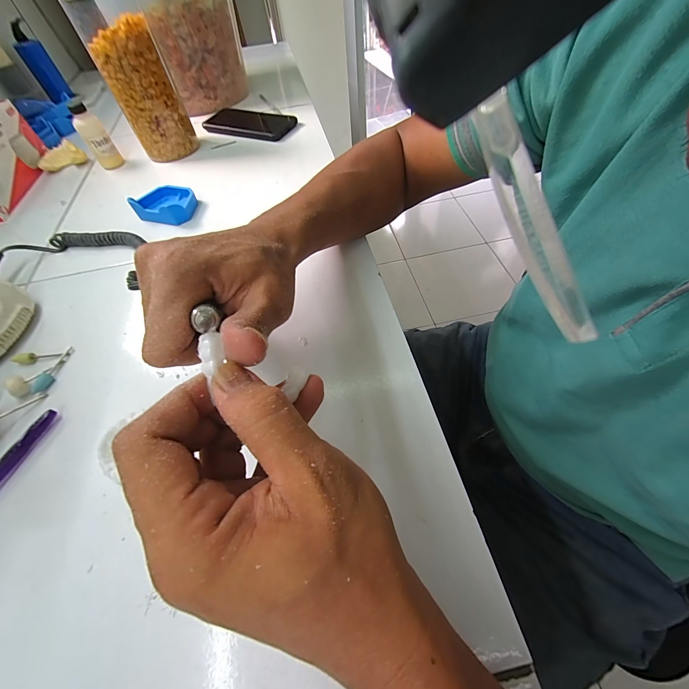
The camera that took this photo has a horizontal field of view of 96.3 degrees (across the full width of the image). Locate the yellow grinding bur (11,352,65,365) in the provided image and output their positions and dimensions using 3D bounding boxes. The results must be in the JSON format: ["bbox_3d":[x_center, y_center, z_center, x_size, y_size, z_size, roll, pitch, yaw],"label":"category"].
[{"bbox_3d":[-0.293,0.012,0.294,0.045,0.006,0.010,-4,56,0],"label":"yellow grinding bur"}]

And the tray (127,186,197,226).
[{"bbox_3d":[-0.240,-0.188,0.419,0.079,0.031,0.062,13,58,12],"label":"tray"}]

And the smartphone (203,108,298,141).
[{"bbox_3d":[-0.170,-0.403,0.562,0.166,0.016,0.088,18,60,17],"label":"smartphone"}]

